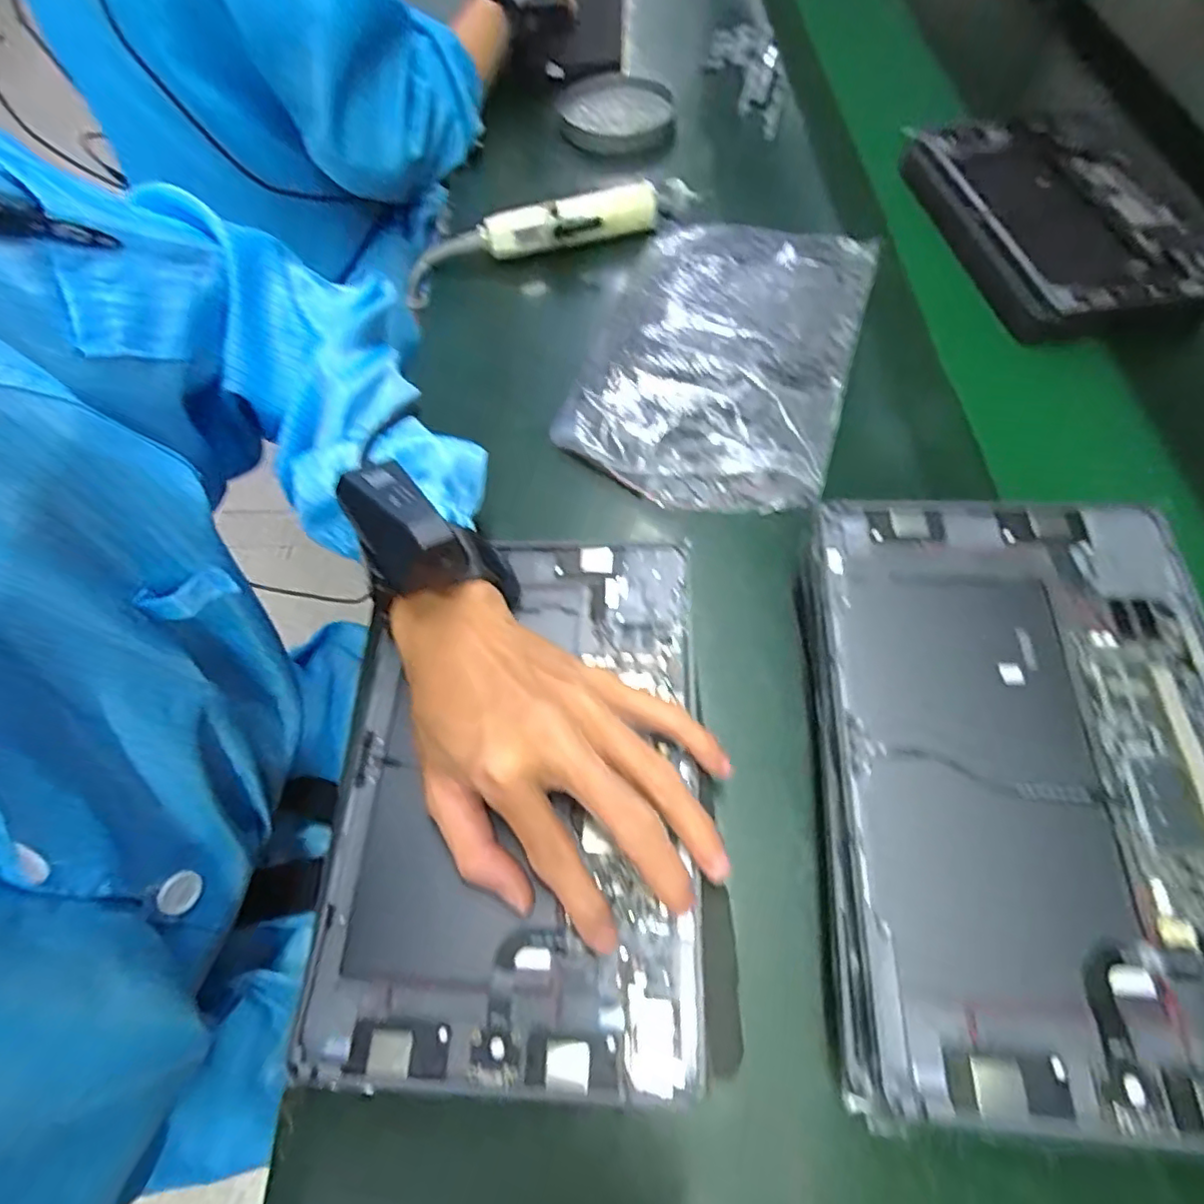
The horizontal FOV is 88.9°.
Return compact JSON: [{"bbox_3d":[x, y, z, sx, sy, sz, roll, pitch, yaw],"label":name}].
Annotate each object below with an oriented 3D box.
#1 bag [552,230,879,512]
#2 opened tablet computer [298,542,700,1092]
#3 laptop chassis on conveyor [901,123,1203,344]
[{"bbox_3d":[0.091,-0.181,0.437,0.172,0.030,0.262,21,65,11],"label":"bag"},{"bbox_3d":[-0.040,0.081,0.300,0.163,0.015,0.252,2,64,2],"label":"opened tablet computer"},{"bbox_3d":[0.370,-0.321,0.501,0.171,0.022,0.261,-14,63,-6],"label":"laptop chassis on conveyor"}]

